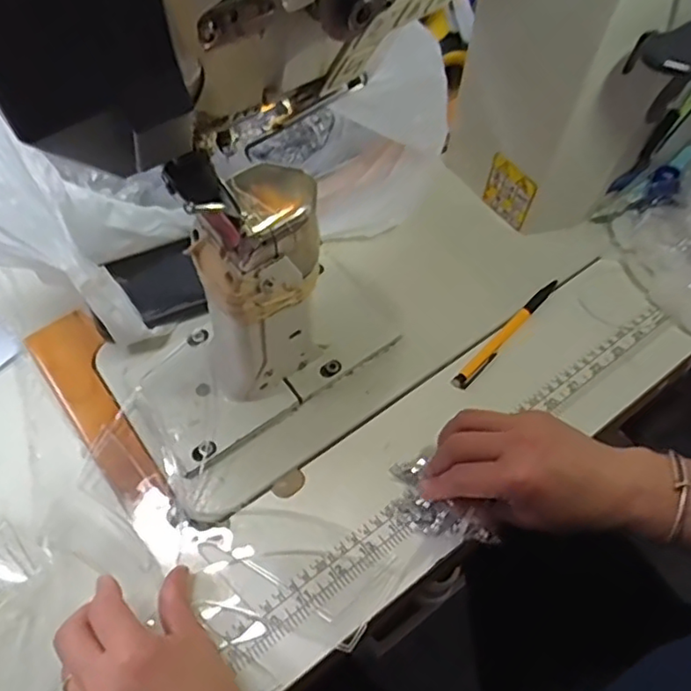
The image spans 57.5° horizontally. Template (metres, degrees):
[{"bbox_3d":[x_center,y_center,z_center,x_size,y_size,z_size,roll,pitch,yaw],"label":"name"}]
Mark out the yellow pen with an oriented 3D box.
[{"bbox_3d":[0.135,-0.014,0.518,0.015,0.014,0.143,35,64,24],"label":"yellow pen"}]

